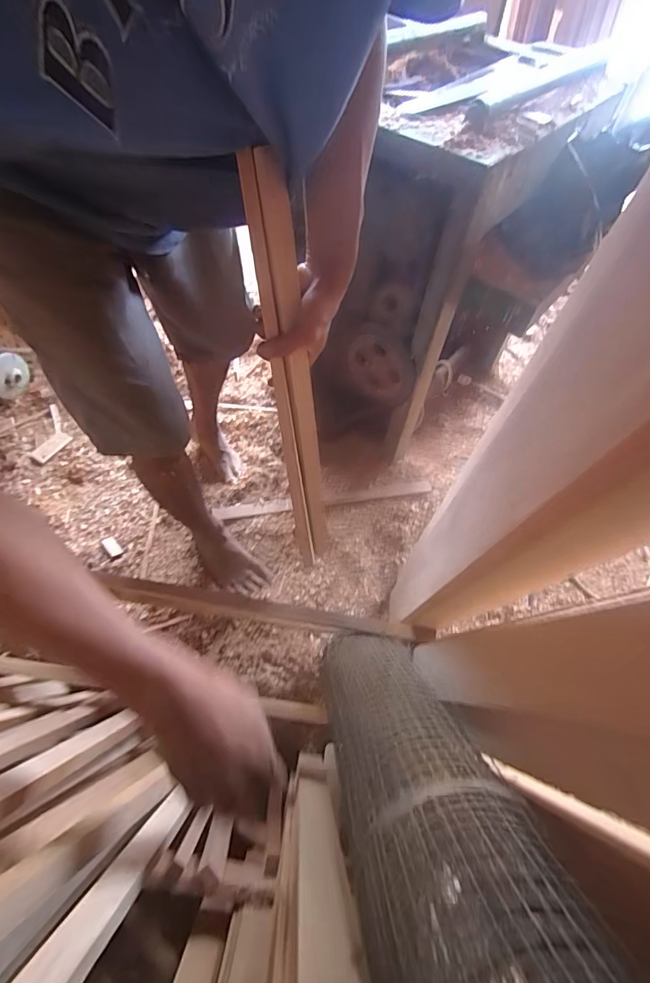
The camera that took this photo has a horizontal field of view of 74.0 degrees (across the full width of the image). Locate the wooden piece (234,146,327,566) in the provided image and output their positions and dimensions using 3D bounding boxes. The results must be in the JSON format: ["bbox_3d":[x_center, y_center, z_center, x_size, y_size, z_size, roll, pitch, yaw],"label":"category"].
[{"bbox_3d":[-0.037,-0.109,0.525,0.045,0.481,0.024,-14,33,-12],"label":"wooden piece"}]

